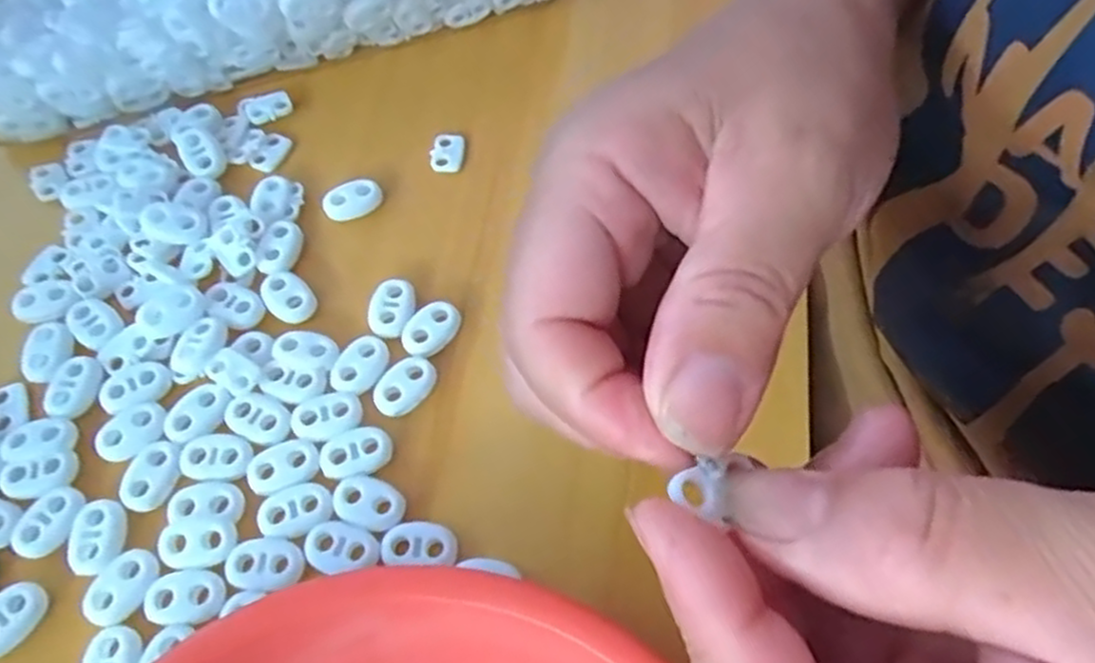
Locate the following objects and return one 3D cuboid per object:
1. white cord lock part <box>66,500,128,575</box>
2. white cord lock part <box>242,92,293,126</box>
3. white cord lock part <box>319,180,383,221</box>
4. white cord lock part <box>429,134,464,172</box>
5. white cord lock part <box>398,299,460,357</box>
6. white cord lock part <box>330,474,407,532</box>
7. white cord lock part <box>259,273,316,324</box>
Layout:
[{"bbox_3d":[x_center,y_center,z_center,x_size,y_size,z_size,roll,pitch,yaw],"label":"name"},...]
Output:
[{"bbox_3d":[-0.137,0.062,0.223,0.016,0.004,0.022,-10,61,-6],"label":"white cord lock part"},{"bbox_3d":[-0.116,-0.093,0.307,0.019,0.005,0.012,-22,63,-12],"label":"white cord lock part"},{"bbox_3d":[-0.075,-0.051,0.283,0.023,0.007,0.013,-20,62,-11],"label":"white cord lock part"},{"bbox_3d":[-0.040,-0.072,0.296,0.013,0.004,0.018,4,60,2],"label":"white cord lock part"},{"bbox_3d":[-0.040,-0.001,0.255,0.015,0.006,0.022,38,67,19],"label":"white cord lock part"},{"bbox_3d":[-0.055,0.052,0.225,0.023,0.004,0.016,15,61,8],"label":"white cord lock part"},{"bbox_3d":[-0.093,-0.014,0.261,0.015,0.004,0.023,-33,66,-18],"label":"white cord lock part"}]

